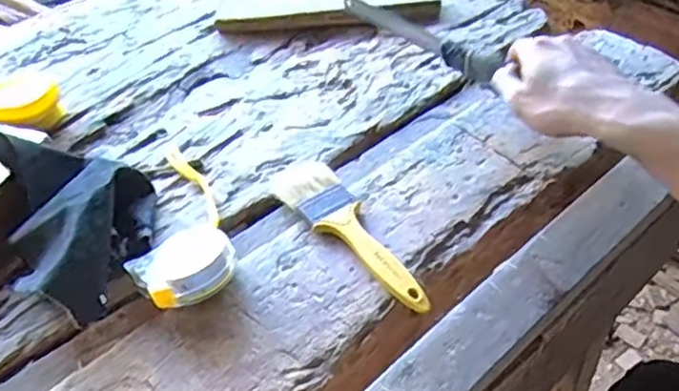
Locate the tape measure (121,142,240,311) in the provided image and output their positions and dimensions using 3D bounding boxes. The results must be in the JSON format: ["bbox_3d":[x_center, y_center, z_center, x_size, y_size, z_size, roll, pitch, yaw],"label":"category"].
[{"bbox_3d":[-0.135,0.015,0.540,0.078,0.027,0.179,-12,47,-11],"label":"tape measure"}]

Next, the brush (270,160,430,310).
[{"bbox_3d":[0.012,0.025,0.533,0.049,0.015,0.187,-30,53,-25],"label":"brush"}]

